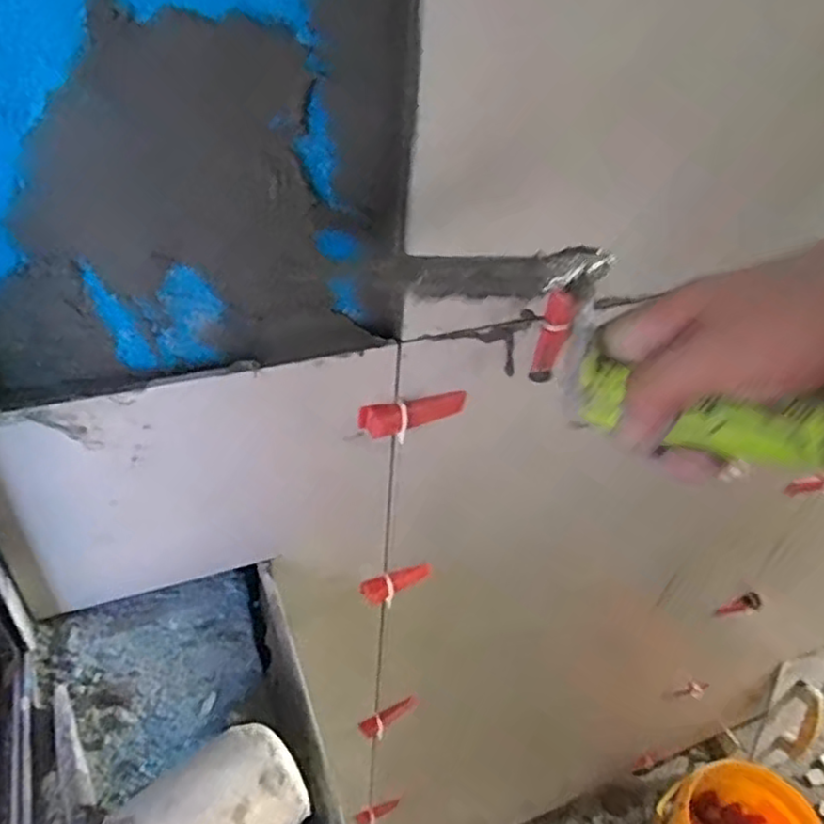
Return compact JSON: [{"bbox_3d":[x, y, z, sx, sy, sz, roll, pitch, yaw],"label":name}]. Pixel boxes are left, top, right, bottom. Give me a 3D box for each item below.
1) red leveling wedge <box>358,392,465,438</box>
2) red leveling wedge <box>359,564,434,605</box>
[{"bbox_3d":[0.003,0.001,0.517,0.085,0.024,0.017,-11,42,-18],"label":"red leveling wedge"},{"bbox_3d":[-0.013,0.160,0.652,0.073,0.021,0.017,-16,44,-23],"label":"red leveling wedge"}]

